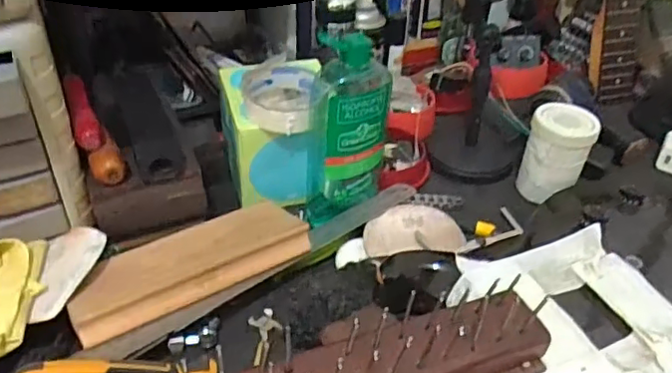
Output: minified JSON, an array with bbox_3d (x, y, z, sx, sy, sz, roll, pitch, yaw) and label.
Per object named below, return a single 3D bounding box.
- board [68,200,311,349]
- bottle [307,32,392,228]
[{"bbox_3d":[-0.124,0.064,0.496,0.201,0.019,0.069,-21,43,-28],"label":"board"},{"bbox_3d":[0.015,-0.058,0.570,0.071,0.195,0.073,6,37,5],"label":"bottle"}]

